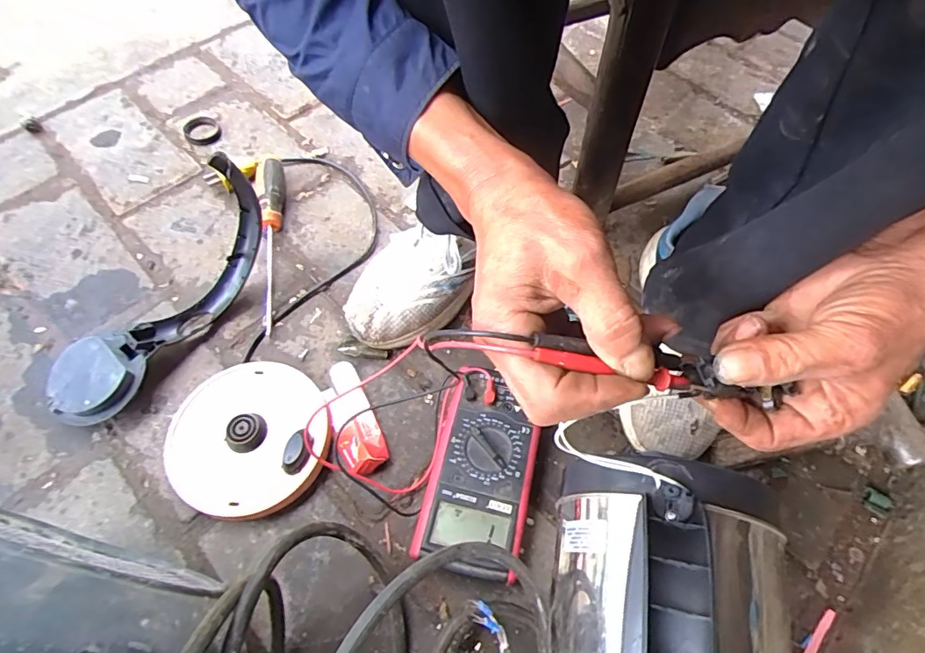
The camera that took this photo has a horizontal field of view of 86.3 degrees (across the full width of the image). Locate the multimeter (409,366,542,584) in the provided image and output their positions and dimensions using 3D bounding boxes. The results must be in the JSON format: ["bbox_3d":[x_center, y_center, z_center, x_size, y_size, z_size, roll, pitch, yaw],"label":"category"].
[{"bbox_3d":[0.017,0.129,0.445,0.087,0.038,0.168,13,61,3],"label":"multimeter"}]

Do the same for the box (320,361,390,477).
[{"bbox_3d":[-0.106,0.083,0.470,0.039,0.025,0.113,-18,64,-14],"label":"box"}]

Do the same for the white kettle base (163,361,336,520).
[{"bbox_3d":[-0.198,0.097,0.454,0.147,0.030,0.139,2,61,-3],"label":"white kettle base"}]

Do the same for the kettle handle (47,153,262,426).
[{"bbox_3d":[-0.287,-0.022,0.475,0.081,0.117,0.273,39,84,17],"label":"kettle handle"}]

